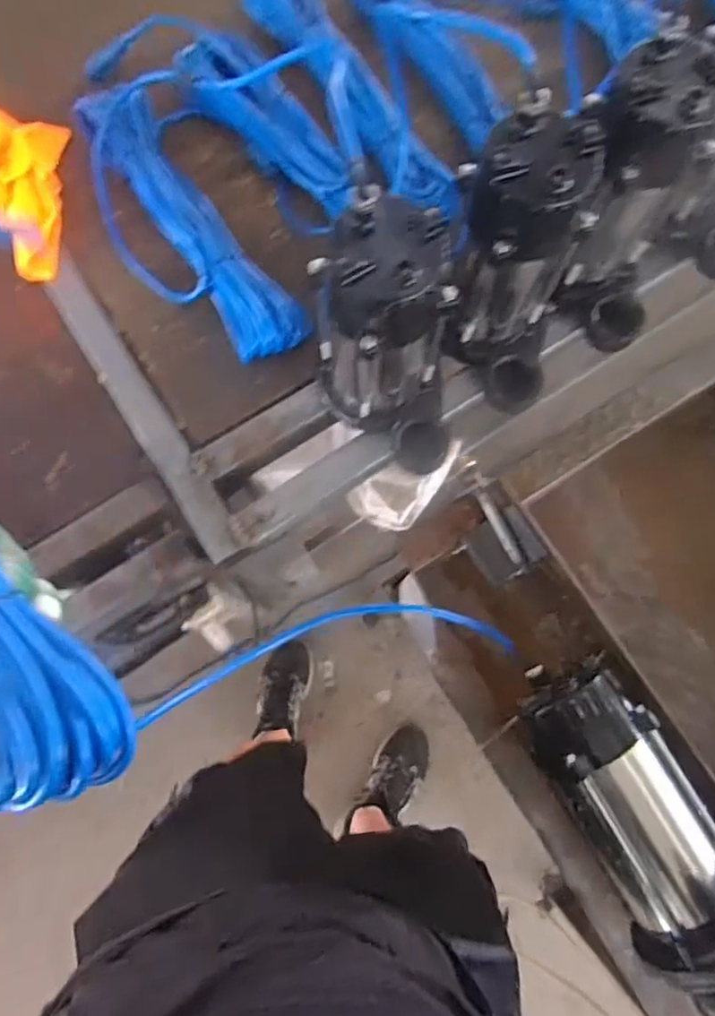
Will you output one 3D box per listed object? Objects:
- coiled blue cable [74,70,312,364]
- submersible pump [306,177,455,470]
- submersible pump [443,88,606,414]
[{"bbox_3d":[-0.191,-0.299,0.639,0.136,0.056,0.342,-26,80,-6],"label":"coiled blue cable"},{"bbox_3d":[0.027,-0.125,0.520,0.125,0.237,0.130,1,78,-1],"label":"submersible pump"},{"bbox_3d":[0.136,-0.192,0.550,0.125,0.267,0.125,16,78,2],"label":"submersible pump"}]

